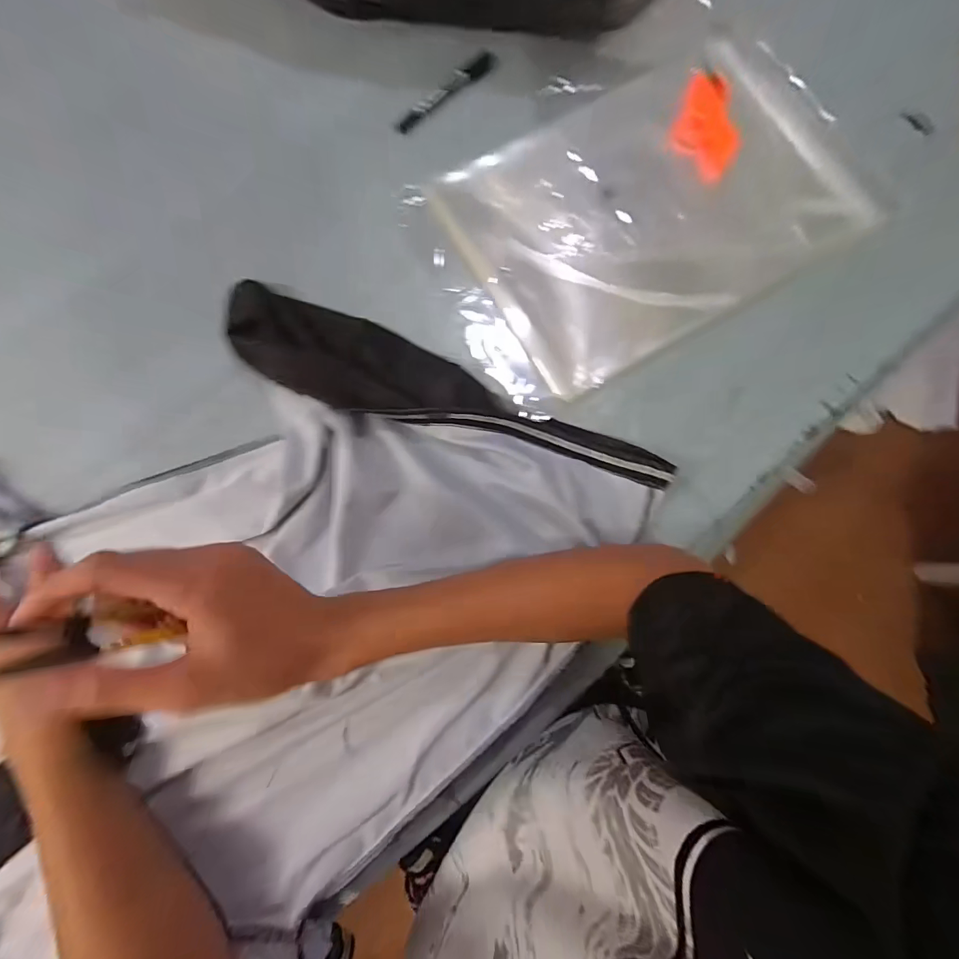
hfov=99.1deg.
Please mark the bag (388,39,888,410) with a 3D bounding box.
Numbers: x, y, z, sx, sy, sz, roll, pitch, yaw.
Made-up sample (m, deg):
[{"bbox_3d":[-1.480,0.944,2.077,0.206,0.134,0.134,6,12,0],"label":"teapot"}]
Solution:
[{"bbox_3d":[0.170,-0.274,0.406,0.453,0.014,0.263,-31,82,-6],"label":"bag"}]

